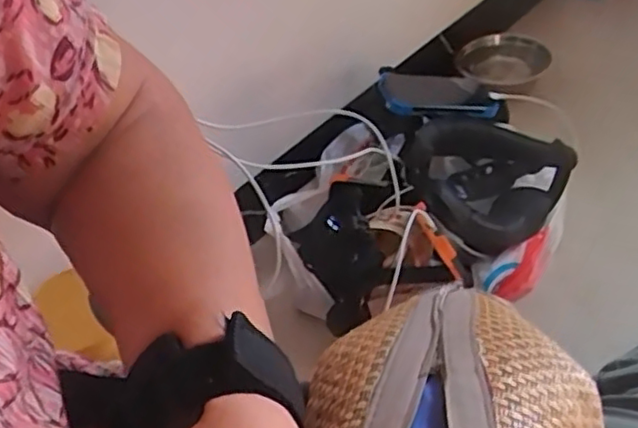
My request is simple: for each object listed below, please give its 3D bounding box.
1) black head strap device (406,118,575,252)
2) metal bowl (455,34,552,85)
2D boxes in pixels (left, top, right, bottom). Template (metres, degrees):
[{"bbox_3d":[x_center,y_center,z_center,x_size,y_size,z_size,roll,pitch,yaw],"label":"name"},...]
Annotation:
[{"bbox_3d":[0.197,-0.045,0.806,0.178,0.097,0.166,-3,36,2],"label":"black head strap device"},{"bbox_3d":[0.331,-0.289,1.195,0.144,0.049,0.144,-3,36,2],"label":"metal bowl"}]

